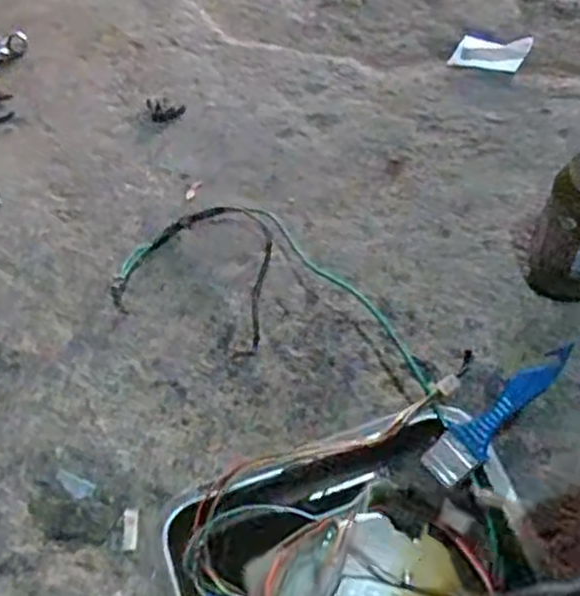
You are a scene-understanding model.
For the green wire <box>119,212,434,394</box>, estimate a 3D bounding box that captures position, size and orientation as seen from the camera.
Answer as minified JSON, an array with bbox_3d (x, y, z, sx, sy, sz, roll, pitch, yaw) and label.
[{"bbox_3d":[-0.008,-0.007,0.663,0.301,0.026,0.139,20,64,15],"label":"green wire"}]

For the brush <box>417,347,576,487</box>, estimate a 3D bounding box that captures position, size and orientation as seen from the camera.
[{"bbox_3d":[0.154,0.085,0.524,0.134,0.015,0.033,-50,61,17],"label":"brush"}]

